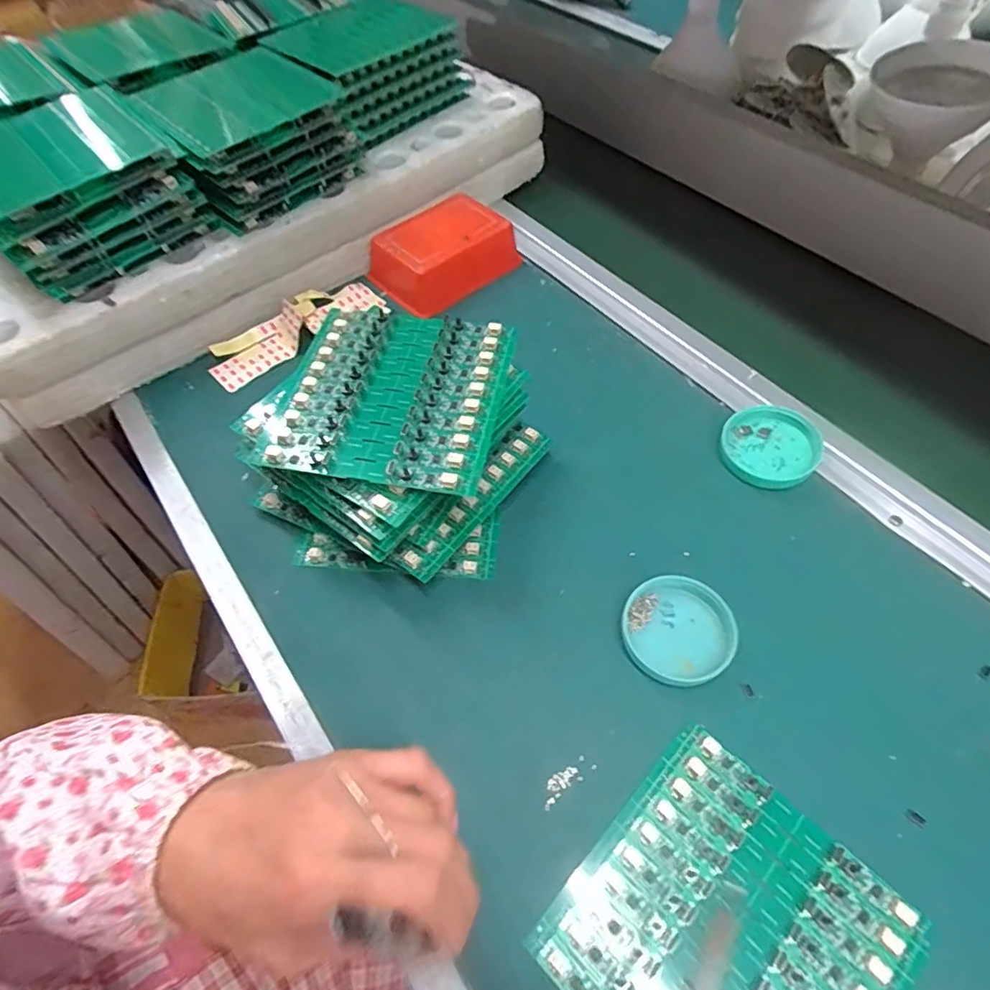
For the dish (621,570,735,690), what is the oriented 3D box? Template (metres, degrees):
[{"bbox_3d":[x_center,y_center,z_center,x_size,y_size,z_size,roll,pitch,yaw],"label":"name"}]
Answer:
[{"bbox_3d":[0.113,0.081,0.350,0.066,0.010,0.063,-2,56,3],"label":"dish"}]

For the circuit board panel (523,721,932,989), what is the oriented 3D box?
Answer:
[{"bbox_3d":[0.111,0.208,0.267,0.137,0.006,0.136,-40,62,-21],"label":"circuit board panel"}]

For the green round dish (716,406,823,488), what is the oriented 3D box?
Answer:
[{"bbox_3d":[0.199,-0.036,0.417,0.065,0.014,0.064,-2,56,3],"label":"green round dish"}]

